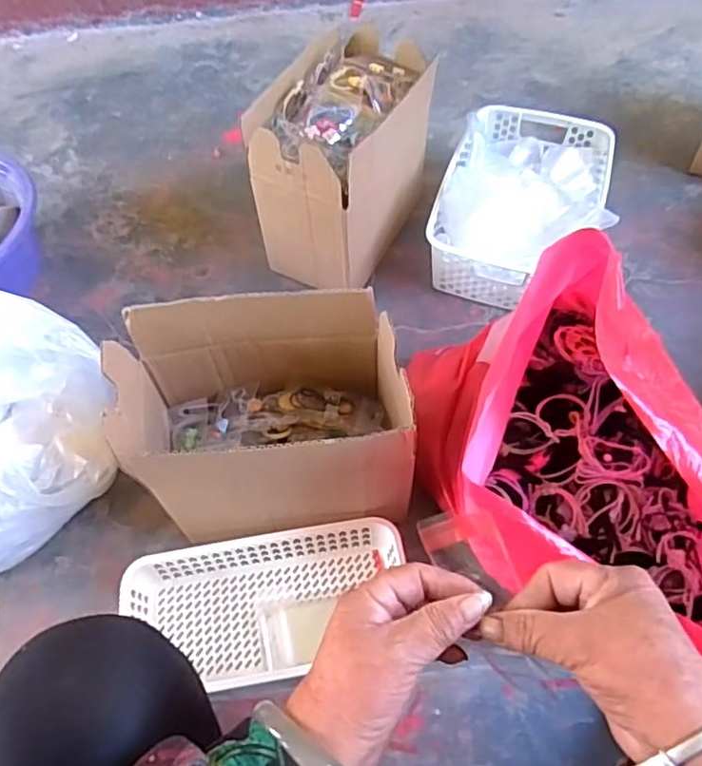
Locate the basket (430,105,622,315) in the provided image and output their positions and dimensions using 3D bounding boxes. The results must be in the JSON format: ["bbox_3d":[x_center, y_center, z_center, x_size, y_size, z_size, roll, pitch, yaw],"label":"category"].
[{"bbox_3d":[0.228,-0.245,0.826,0.203,0.095,0.299,16,60,13],"label":"basket"}]

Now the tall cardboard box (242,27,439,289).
[{"bbox_3d":[-0.005,-0.271,0.809,0.147,0.225,0.246,23,61,16],"label":"tall cardboard box"}]

